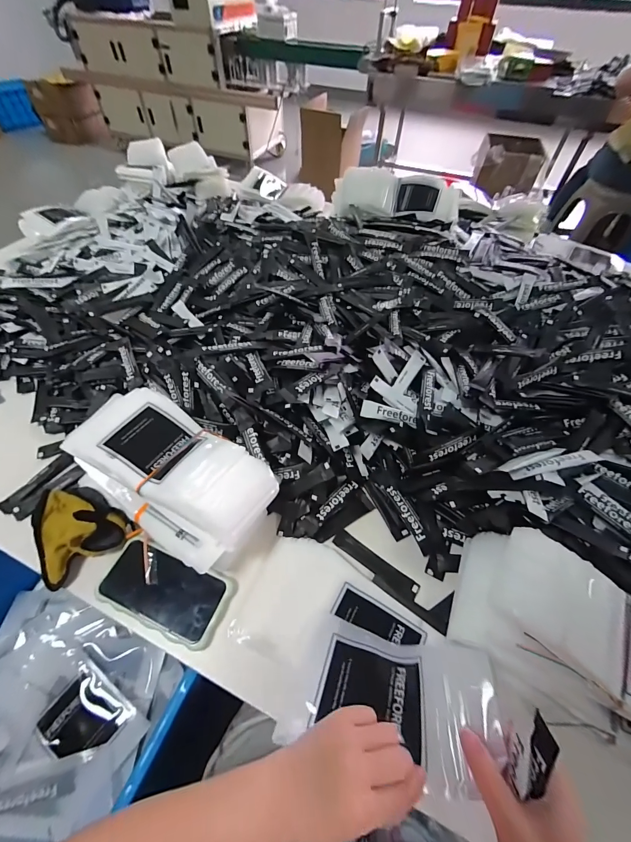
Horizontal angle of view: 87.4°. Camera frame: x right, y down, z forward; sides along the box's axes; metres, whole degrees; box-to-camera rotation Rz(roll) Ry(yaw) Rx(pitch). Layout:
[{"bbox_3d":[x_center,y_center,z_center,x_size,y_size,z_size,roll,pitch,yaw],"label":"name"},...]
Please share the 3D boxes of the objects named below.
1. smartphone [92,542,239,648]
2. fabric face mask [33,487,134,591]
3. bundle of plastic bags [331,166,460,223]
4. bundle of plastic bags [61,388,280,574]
[{"bbox_3d":[-0.183,0.204,0.398,0.151,0.016,0.076,17,55,10],"label":"smartphone"},{"bbox_3d":[-0.319,0.127,0.424,0.109,0.049,0.120,-33,62,-23],"label":"fabric face mask"},{"bbox_3d":[0.191,-0.529,0.776,0.295,0.067,0.143,11,55,6],"label":"bundle of plastic bags"},{"bbox_3d":[-0.191,0.064,0.434,0.282,0.091,0.148,26,58,16],"label":"bundle of plastic bags"}]

